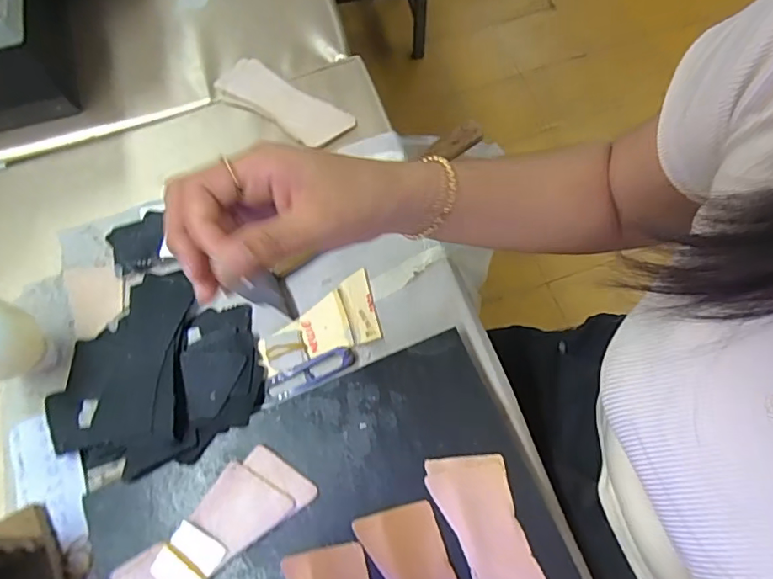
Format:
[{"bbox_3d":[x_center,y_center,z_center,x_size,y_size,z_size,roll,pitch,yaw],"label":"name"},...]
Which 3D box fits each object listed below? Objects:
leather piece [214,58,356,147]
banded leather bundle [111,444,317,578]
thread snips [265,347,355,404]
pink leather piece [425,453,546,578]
[{"bbox_3d":[-0.105,-0.187,0.527,0.148,0.009,0.052,32,71,15],"label":"leather piece"},{"bbox_3d":[-0.126,0.177,0.361,0.156,0.012,0.053,-42,71,-15],"label":"banded leather bundle"},{"bbox_3d":[-0.063,0.067,0.427,0.077,0.008,0.021,-23,67,-8],"label":"thread snips"},{"bbox_3d":[0.084,0.186,0.358,0.068,0.004,0.151,-16,70,-9],"label":"pink leather piece"}]

